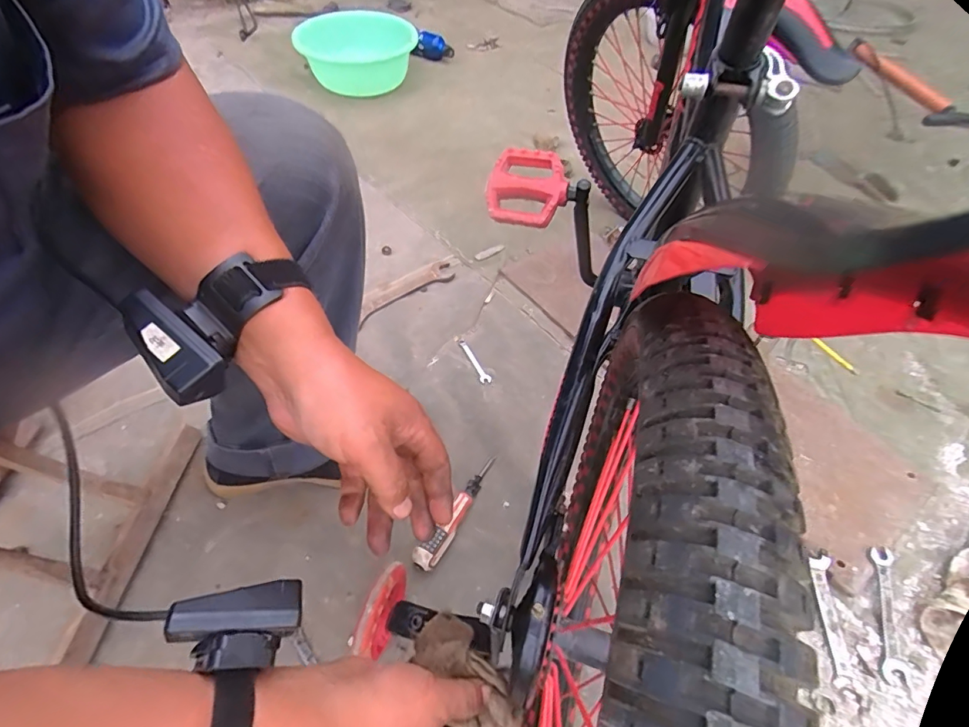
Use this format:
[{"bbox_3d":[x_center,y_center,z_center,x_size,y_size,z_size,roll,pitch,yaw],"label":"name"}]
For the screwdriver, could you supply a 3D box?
[{"bbox_3d":[-0.037,0.196,0.636,0.028,0.037,0.175,26,55,16],"label":"screwdriver"}]

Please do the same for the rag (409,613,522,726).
[{"bbox_3d":[-0.015,0.240,0.361,0.045,0.030,0.106,-33,36,-25],"label":"rag"}]

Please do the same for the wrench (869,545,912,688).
[{"bbox_3d":[0.502,0.309,0.583,0.033,0.009,0.152,16,64,3],"label":"wrench"}]

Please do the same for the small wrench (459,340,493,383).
[{"bbox_3d":[-0.019,-0.006,0.816,0.019,0.004,0.107,-22,56,-19],"label":"small wrench"}]

